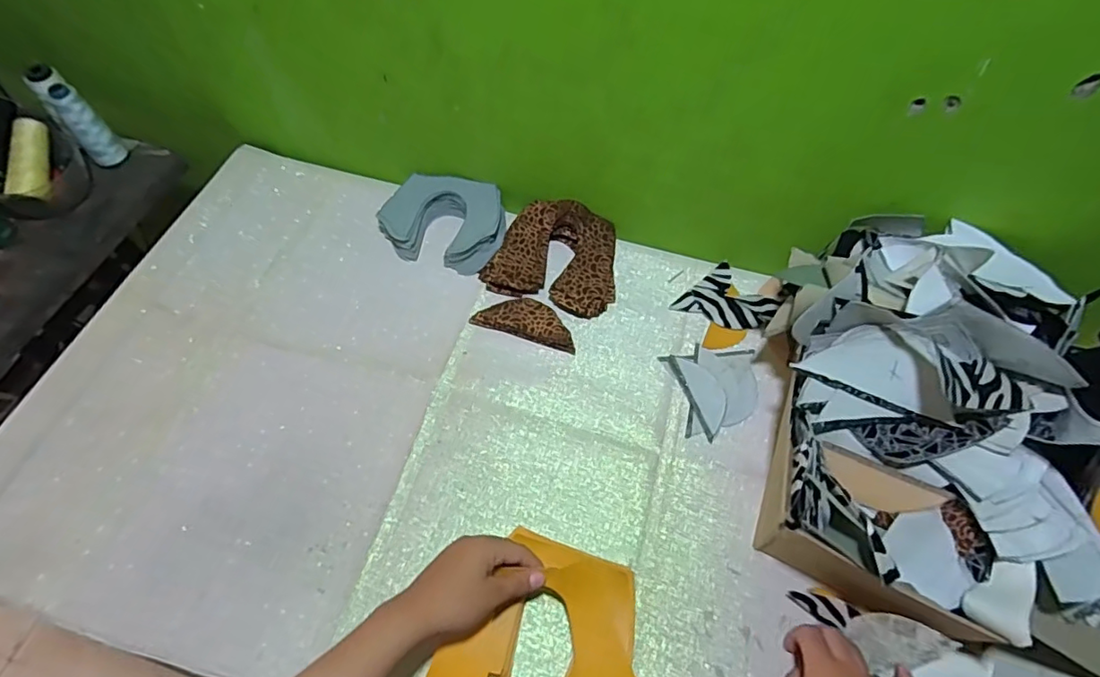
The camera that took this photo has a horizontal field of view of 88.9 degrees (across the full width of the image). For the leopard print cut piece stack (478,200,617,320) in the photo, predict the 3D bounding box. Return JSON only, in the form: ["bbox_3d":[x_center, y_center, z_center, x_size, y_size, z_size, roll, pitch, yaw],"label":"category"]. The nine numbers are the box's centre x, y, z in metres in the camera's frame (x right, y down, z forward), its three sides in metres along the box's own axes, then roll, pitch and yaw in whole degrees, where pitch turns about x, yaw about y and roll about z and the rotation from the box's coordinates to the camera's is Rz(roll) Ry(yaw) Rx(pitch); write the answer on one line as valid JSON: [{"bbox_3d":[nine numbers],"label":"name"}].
[{"bbox_3d":[0.011,-0.108,0.722,0.164,0.042,0.138,19,62,9],"label":"leopard print cut piece stack"}]

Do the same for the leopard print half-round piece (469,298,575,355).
[{"bbox_3d":[-0.027,-0.023,0.687,0.125,0.018,0.050,17,62,8],"label":"leopard print half-round piece"}]

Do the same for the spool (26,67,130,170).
[{"bbox_3d":[-0.643,-0.299,0.771,0.045,0.122,0.046,41,67,19],"label":"spool"}]

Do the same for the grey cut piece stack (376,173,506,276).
[{"bbox_3d":[-0.137,-0.157,0.745,0.154,0.041,0.118,15,61,7],"label":"grey cut piece stack"}]

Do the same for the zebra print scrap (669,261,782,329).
[{"bbox_3d":[0.222,-0.042,0.702,0.094,0.013,0.095,-38,68,-20],"label":"zebra print scrap"}]

